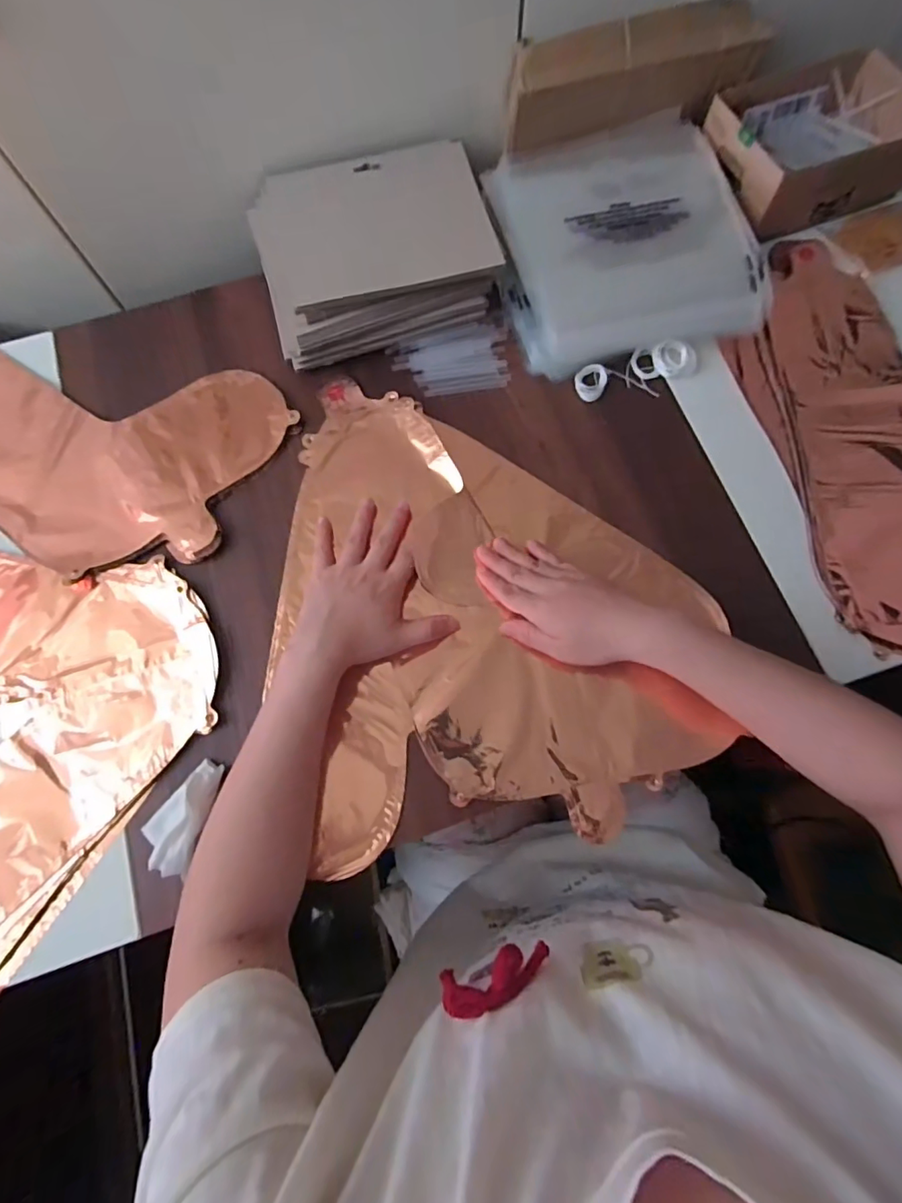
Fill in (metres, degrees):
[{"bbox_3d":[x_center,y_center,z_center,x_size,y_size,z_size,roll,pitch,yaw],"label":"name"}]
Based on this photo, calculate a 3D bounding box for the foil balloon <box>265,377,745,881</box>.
[{"bbox_3d":[0.030,-0.011,0.441,0.345,0.012,0.396,-7,75,-1],"label":"foil balloon"}]

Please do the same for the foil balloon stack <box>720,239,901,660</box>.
[{"bbox_3d":[0.401,-0.144,0.463,0.211,0.021,0.423,-12,75,-3],"label":"foil balloon stack"}]

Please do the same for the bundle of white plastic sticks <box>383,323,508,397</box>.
[{"bbox_3d":[0.000,-0.234,0.497,0.110,0.011,0.064,-7,75,-1],"label":"bundle of white plastic sticks"}]

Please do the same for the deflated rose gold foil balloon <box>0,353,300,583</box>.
[{"bbox_3d":[-0.378,-0.146,0.481,0.420,0.008,0.213,12,75,4],"label":"deflated rose gold foil balloon"}]

